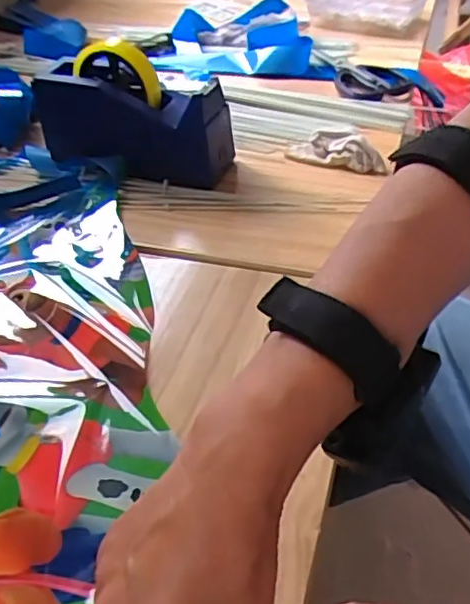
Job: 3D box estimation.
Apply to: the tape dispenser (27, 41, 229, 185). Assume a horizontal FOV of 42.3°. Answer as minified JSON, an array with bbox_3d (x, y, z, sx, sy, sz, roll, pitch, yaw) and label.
[{"bbox_3d":[-0.116,-0.194,0.632,0.222,0.126,0.063,8,45,13],"label":"tape dispenser"}]

